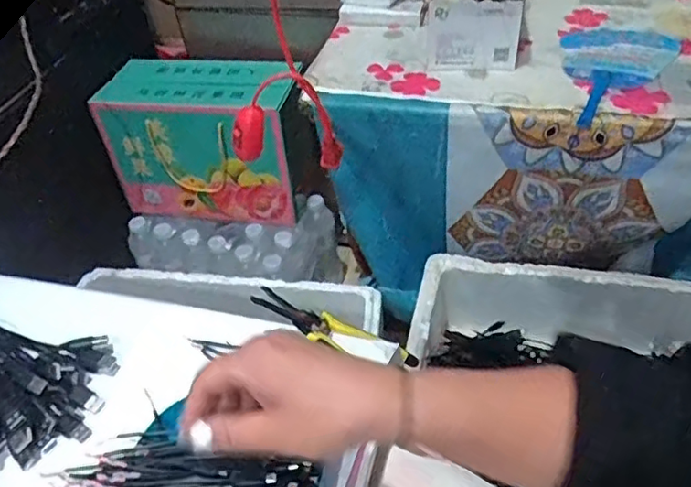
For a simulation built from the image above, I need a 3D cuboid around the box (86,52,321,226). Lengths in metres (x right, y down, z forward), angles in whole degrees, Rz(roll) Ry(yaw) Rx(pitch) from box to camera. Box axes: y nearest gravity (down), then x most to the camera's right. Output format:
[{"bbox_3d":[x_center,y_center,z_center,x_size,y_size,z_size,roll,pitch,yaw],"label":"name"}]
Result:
[{"bbox_3d":[-0.243,-0.190,1.075,0.322,0.234,0.170,6,44,11],"label":"box"}]

